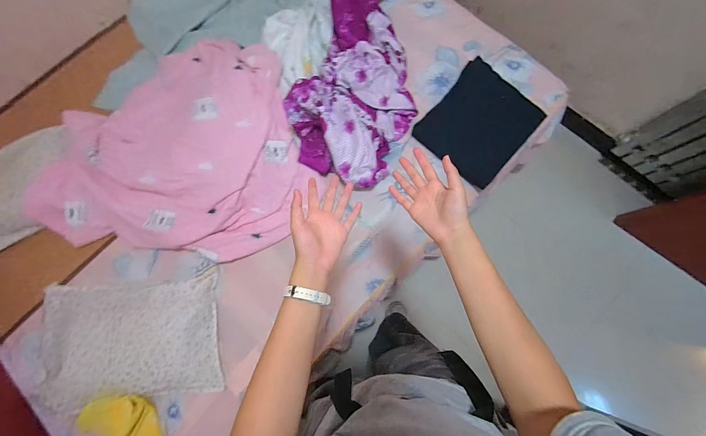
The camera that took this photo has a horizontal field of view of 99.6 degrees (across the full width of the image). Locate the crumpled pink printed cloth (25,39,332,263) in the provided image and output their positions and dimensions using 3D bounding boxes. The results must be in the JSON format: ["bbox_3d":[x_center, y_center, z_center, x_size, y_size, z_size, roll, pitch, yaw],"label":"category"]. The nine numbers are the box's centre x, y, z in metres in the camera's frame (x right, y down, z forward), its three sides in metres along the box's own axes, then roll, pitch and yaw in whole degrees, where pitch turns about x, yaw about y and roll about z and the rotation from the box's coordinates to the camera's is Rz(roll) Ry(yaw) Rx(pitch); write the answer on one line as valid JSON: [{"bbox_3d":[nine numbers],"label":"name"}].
[{"bbox_3d":[-0.597,-0.209,0.976,0.881,0.168,0.783,-24,76,-6],"label":"crumpled pink printed cloth"}]

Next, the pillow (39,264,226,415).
[{"bbox_3d":[-0.677,0.353,0.878,0.516,0.088,0.368,-9,75,-2],"label":"pillow"}]

